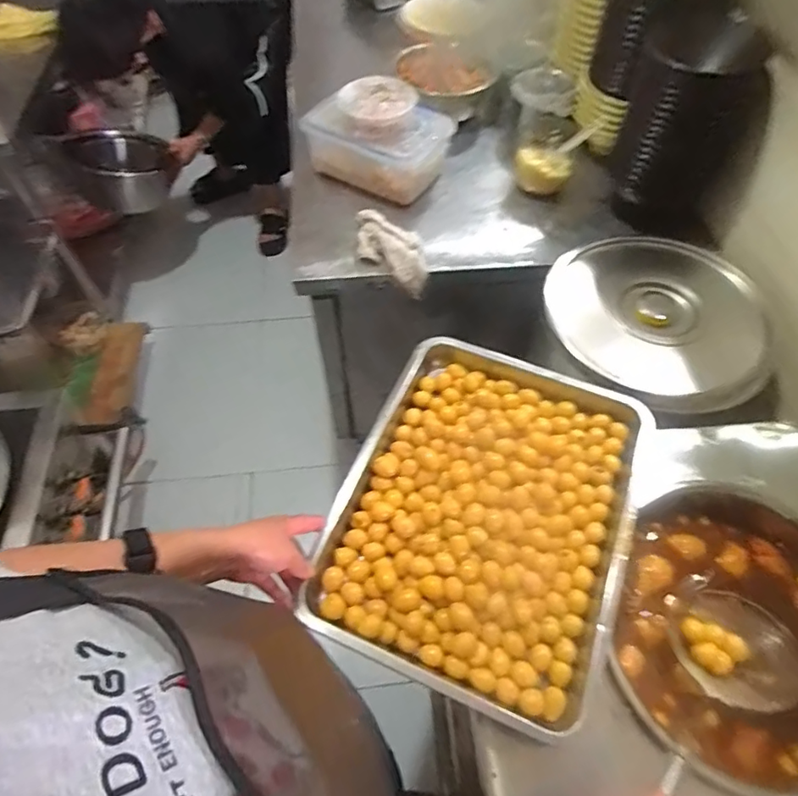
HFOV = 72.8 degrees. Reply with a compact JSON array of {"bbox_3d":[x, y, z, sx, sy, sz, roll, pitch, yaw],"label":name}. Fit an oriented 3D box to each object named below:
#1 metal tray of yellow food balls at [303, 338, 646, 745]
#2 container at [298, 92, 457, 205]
[{"bbox_3d":[0.119,0.130,0.690,0.344,0.041,0.442,19,59,11],"label":"metal tray of yellow food balls"},{"bbox_3d":[-0.042,-0.508,1.079,0.253,0.138,0.183,29,61,17],"label":"container"}]

